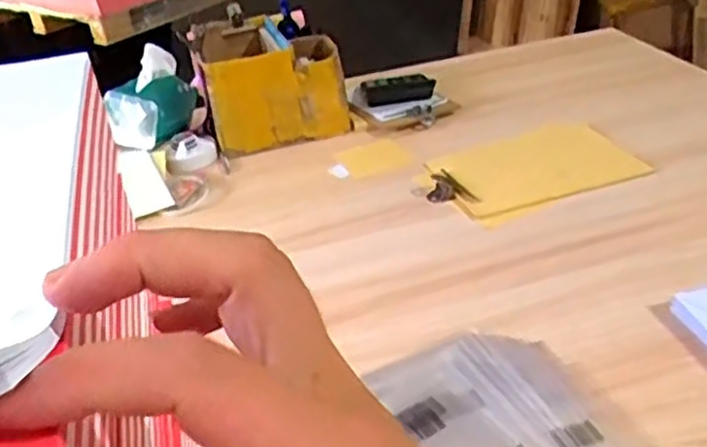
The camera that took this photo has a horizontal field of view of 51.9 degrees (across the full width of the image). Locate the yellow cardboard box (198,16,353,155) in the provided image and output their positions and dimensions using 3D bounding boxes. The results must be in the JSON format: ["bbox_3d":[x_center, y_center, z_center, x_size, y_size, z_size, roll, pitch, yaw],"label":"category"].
[{"bbox_3d":[-0.141,-0.242,1.199,0.206,0.144,0.275,-14,32,-10],"label":"yellow cardboard box"}]

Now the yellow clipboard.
[{"bbox_3d":[0.244,-0.078,1.000,0.280,0.028,0.173,-19,42,-20],"label":"yellow clipboard"}]

